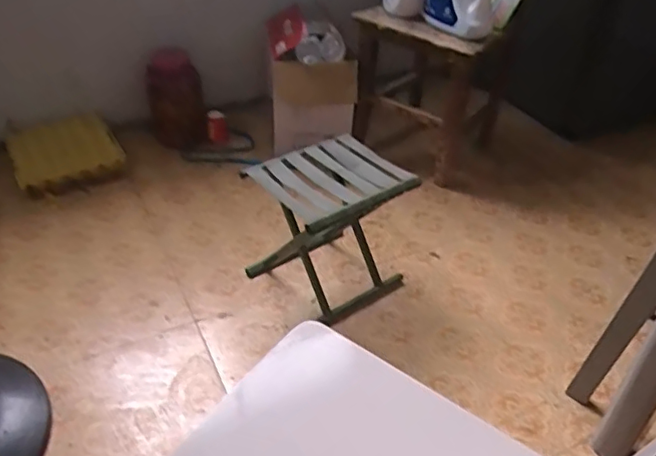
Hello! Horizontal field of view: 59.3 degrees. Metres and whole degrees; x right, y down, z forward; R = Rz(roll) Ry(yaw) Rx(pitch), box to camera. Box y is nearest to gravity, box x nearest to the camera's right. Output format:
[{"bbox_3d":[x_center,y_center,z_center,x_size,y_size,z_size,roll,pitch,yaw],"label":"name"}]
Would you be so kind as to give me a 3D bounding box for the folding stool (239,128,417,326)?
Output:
[{"bbox_3d":[0.027,-0.007,1.356,0.359,0.312,0.270,-27,46,-32],"label":"folding stool"}]

